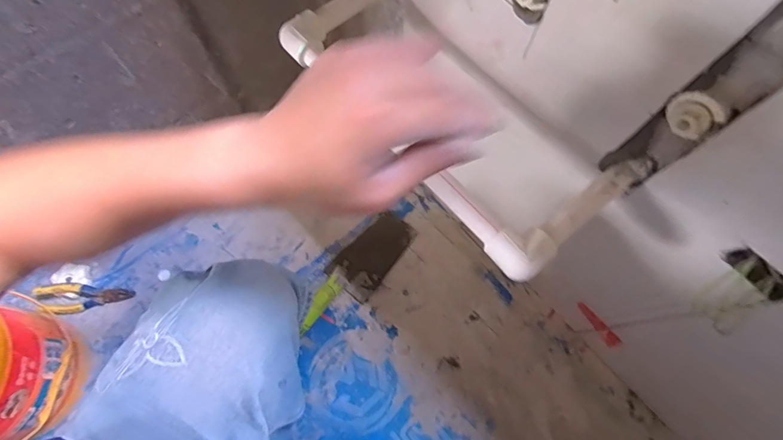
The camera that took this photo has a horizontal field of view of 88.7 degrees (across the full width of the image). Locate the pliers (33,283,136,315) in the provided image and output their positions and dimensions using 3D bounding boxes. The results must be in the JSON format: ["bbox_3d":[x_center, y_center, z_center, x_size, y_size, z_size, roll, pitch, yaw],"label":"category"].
[{"bbox_3d":[-0.543,0.136,0.713,0.145,0.011,0.053,-5,96,-16],"label":"pliers"}]

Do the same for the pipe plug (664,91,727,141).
[{"bbox_3d":[0.237,-0.081,0.317,0.037,0.030,0.020,43,75,13],"label":"pipe plug"}]

